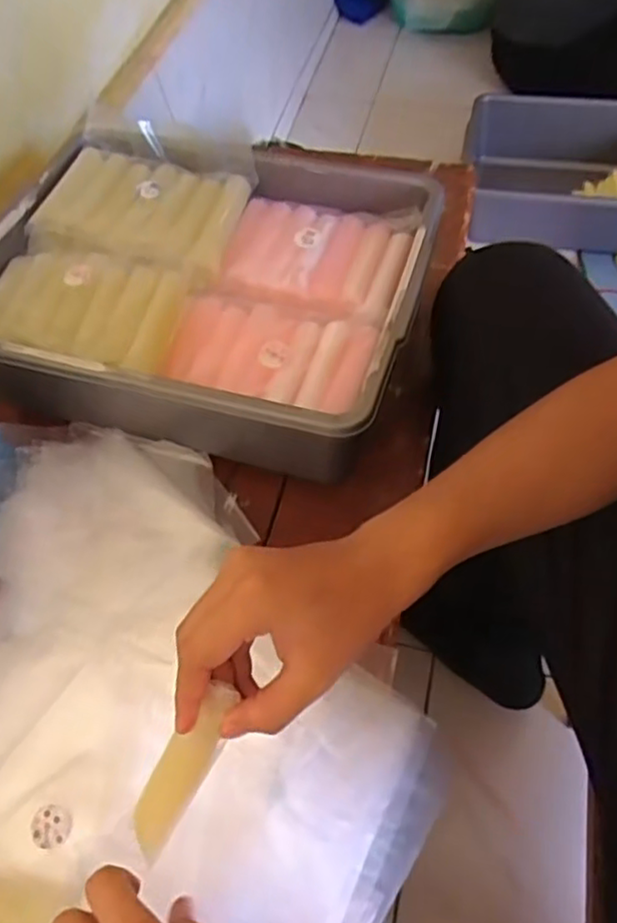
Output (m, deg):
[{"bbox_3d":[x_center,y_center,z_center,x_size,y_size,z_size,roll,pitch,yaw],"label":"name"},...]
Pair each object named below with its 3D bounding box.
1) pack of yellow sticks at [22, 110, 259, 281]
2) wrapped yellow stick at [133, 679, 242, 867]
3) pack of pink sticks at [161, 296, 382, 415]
[{"bbox_3d":[-0.156,-0.254,0.645,0.189,0.037,0.175,13,58,12],"label":"pack of yellow sticks"},{"bbox_3d":[-0.066,0.159,0.342,0.022,0.013,0.109,33,104,22],"label":"wrapped yellow stick"},{"bbox_3d":[-0.034,-0.082,0.539,0.162,0.040,0.099,15,58,14],"label":"pack of pink sticks"}]

